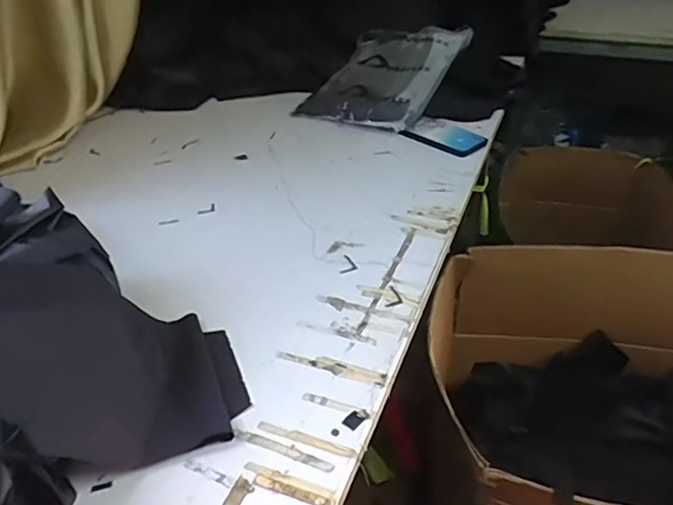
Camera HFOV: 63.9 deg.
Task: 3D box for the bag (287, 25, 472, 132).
[{"bbox_3d":[0.099,-0.372,1.123,0.257,0.053,0.310,23,62,29],"label":"bag"}]

